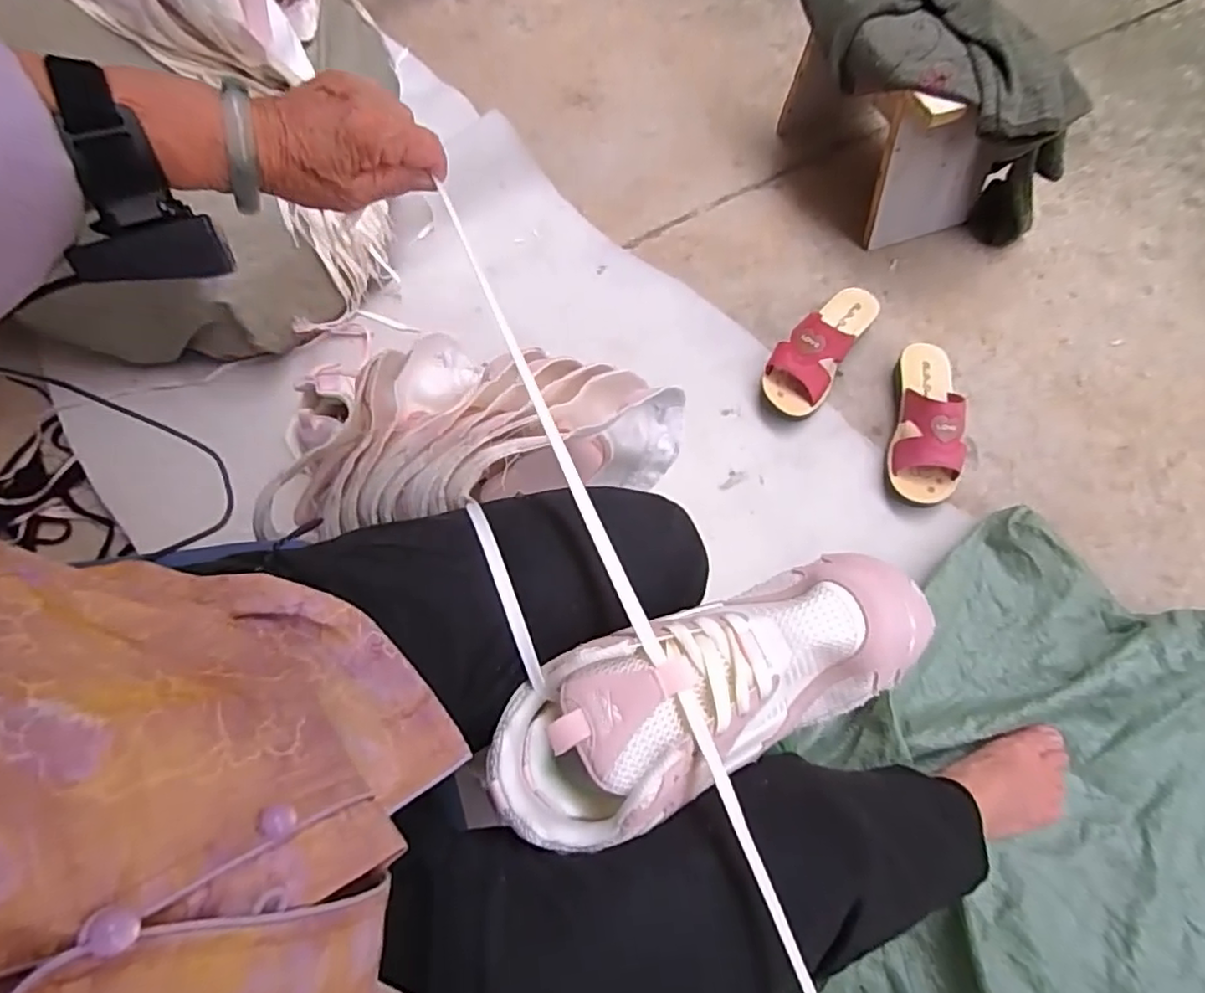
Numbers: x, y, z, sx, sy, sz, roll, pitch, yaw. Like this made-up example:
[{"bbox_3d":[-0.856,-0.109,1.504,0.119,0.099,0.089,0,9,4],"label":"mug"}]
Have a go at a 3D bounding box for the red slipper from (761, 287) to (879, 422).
[{"bbox_3d":[0.293,-0.207,0.851,0.085,0.077,0.218,32,72,16],"label":"red slipper"}]

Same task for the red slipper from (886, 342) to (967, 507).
[{"bbox_3d":[0.405,-0.101,0.790,0.081,0.084,0.224,9,67,7],"label":"red slipper"}]

